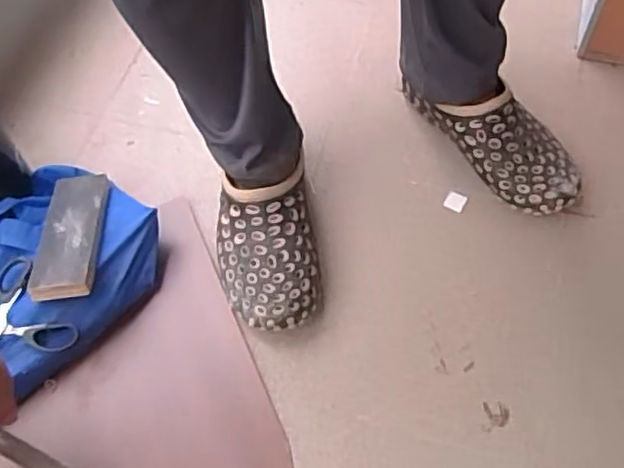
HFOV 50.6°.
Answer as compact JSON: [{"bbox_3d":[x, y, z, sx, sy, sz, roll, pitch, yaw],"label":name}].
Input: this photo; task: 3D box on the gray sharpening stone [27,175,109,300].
[{"bbox_3d":[-0.267,-0.003,0.730,0.065,0.015,0.184,-7,46,-1],"label":"gray sharpening stone"}]

